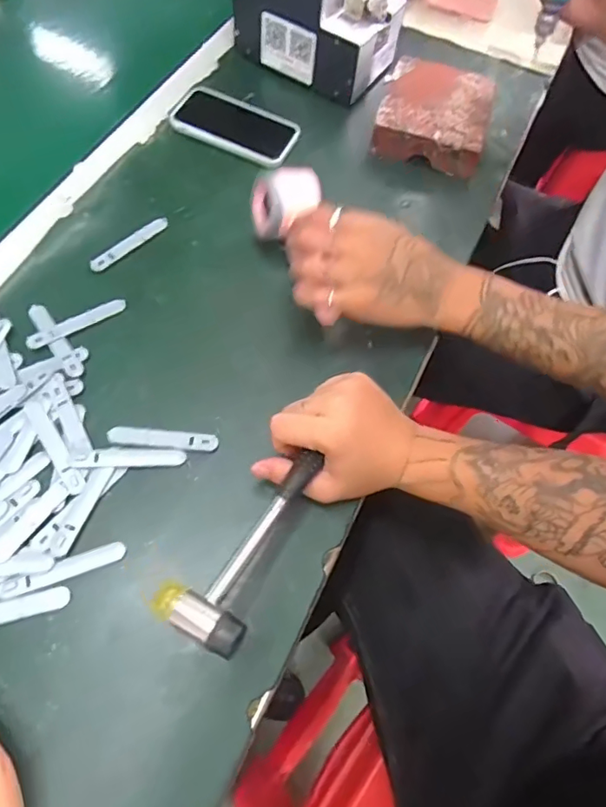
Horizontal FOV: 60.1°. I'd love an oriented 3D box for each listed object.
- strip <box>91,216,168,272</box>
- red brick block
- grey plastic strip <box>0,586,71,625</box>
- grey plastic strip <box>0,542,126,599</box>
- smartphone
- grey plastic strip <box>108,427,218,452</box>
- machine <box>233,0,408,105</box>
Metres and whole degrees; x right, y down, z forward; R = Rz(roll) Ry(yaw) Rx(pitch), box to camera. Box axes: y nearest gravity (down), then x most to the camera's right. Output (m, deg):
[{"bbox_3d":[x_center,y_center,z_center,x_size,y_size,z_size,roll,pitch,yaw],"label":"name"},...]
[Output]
[{"bbox_3d":[-0.180,-0.167,0.547,0.016,0.006,0.094,40,68,15],"label":"strip"},{"bbox_3d":[0.160,-0.353,0.646,0.128,0.053,0.137,14,64,3],"label":"red brick block"},{"bbox_3d":[-0.224,0.155,0.389,0.095,0.005,0.016,-14,65,-10],"label":"grey plastic strip"},{"bbox_3d":[-0.186,0.129,0.405,0.093,0.004,0.015,-19,66,-12],"label":"grey plastic strip"},{"bbox_3d":[-0.080,-0.334,0.631,0.150,0.015,0.085,27,65,10],"label":"smartphone"},{"bbox_3d":[-0.122,0.031,0.457,0.093,0.004,0.016,5,61,-5],"label":"grey plastic strip"},{"bbox_3d":[0.025,-0.498,0.644,0.177,0.142,0.131,31,66,11],"label":"machine"}]

